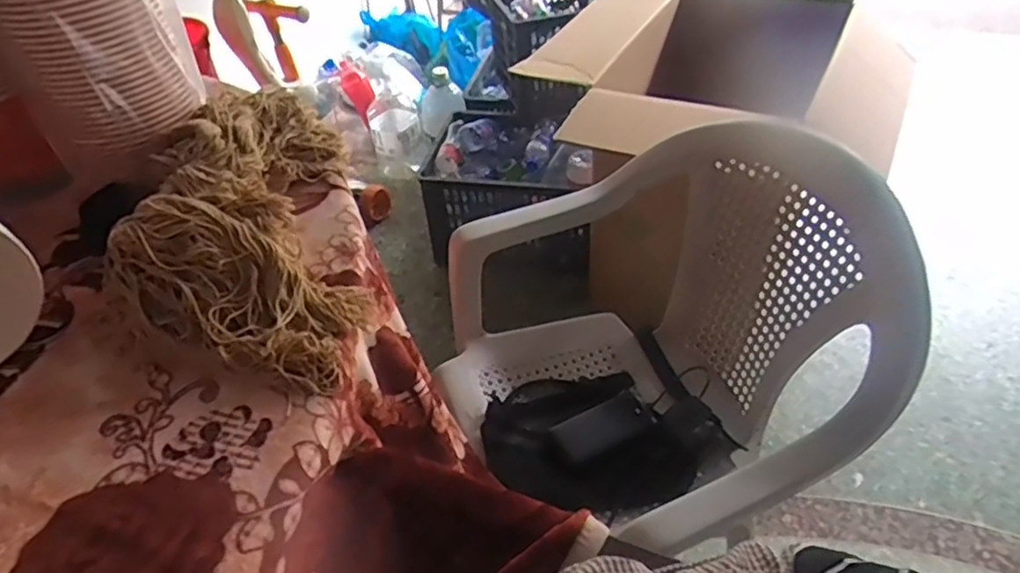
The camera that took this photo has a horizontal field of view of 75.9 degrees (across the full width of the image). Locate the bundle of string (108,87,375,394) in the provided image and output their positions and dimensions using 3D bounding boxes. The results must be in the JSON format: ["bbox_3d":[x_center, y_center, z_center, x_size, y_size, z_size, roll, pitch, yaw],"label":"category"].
[{"bbox_3d":[-0.286,-0.063,0.678,0.232,0.091,0.411,-15,45,-9],"label":"bundle of string"}]

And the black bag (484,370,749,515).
[{"bbox_3d":[0.133,0.209,0.941,0.328,0.051,0.225,-7,44,-2],"label":"black bag"}]

